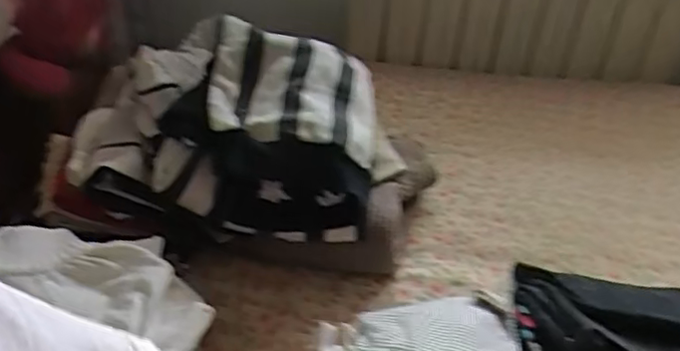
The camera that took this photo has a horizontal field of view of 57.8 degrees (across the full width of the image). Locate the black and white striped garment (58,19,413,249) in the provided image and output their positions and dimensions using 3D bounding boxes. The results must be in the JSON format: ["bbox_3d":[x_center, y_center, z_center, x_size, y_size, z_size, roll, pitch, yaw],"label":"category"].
[{"bbox_3d":[-0.138,-0.080,0.803,0.369,0.176,0.267,6,36,2],"label":"black and white striped garment"}]

